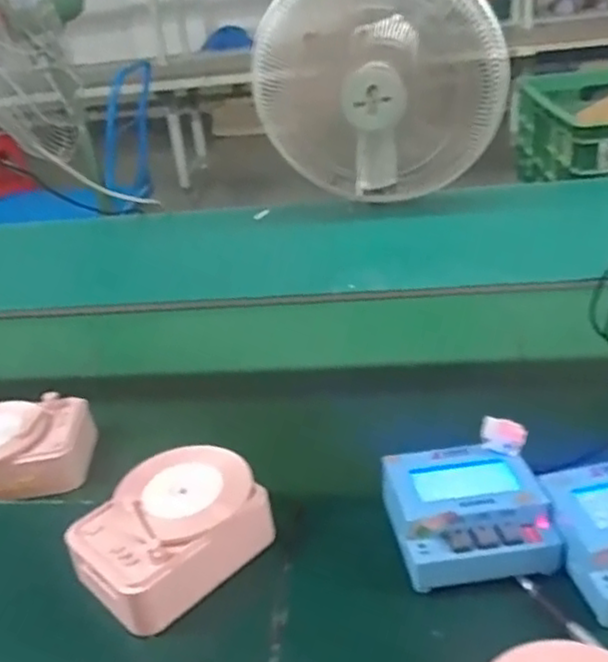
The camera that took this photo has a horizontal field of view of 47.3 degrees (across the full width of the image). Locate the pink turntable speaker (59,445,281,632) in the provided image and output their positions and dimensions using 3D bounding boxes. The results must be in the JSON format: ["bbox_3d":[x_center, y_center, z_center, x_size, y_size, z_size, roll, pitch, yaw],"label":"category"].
[{"bbox_3d":[-0.099,0.149,0.518,0.108,0.056,0.130,19,38,41],"label":"pink turntable speaker"}]

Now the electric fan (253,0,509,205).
[{"bbox_3d":[0.133,-0.392,1.164,0.374,0.426,0.203,-1,28,14],"label":"electric fan"}]

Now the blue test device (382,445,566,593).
[{"bbox_3d":[0.116,0.133,0.502,0.108,0.055,0.096,-9,27,-1],"label":"blue test device"}]

